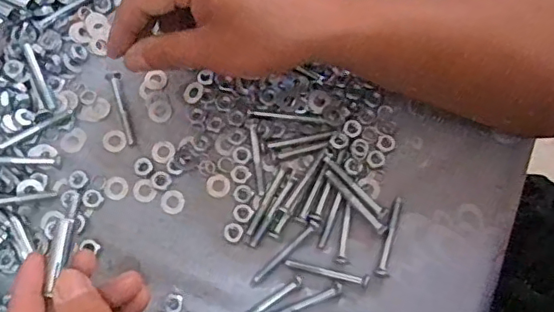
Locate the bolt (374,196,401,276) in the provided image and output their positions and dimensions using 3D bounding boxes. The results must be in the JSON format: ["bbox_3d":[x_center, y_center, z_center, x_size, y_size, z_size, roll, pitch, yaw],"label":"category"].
[{"bbox_3d":[0.077,0.054,0.382,0.008,0.006,0.055,16,74,3],"label":"bolt"}]

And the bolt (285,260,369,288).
[{"bbox_3d":[0.033,0.077,0.374,0.055,0.004,0.007,12,74,1],"label":"bolt"}]

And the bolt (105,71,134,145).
[{"bbox_3d":[-0.110,-0.035,0.405,0.010,0.005,0.055,-19,76,-7],"label":"bolt"}]

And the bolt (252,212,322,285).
[{"bbox_3d":[0.006,0.061,0.377,0.062,0.005,0.009,-42,80,-12],"label":"bolt"}]

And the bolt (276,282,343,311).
[{"bbox_3d":[0.017,0.097,0.368,0.056,0.004,0.007,-24,76,-8],"label":"bolt"}]

